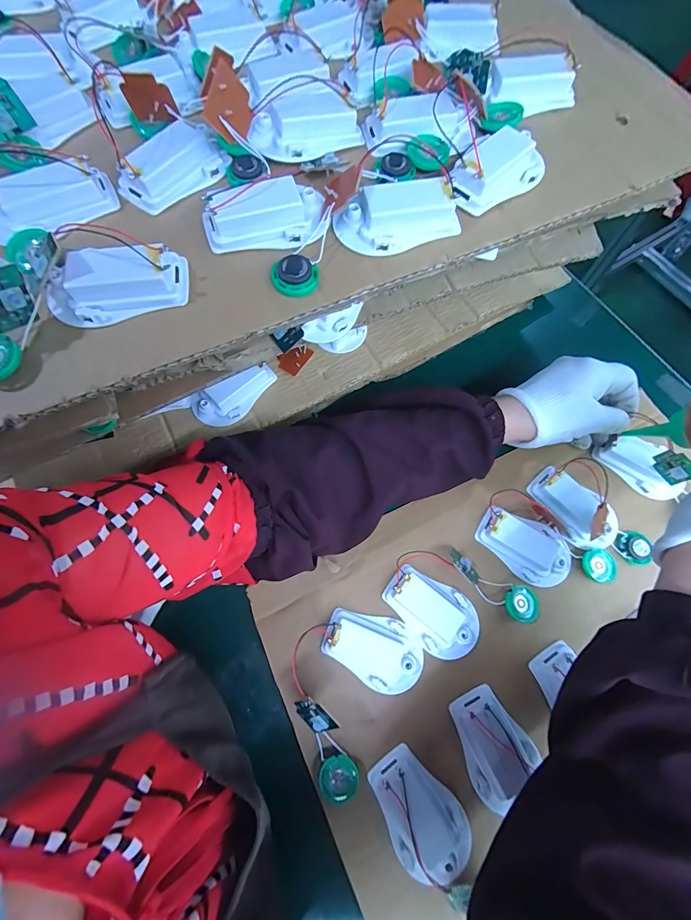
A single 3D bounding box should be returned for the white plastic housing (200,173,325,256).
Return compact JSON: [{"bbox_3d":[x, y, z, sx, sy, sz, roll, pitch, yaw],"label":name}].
[{"bbox_3d":[-0.050,-0.155,0.227,0.073,0.022,0.037,-7,68,-2],"label":"white plastic housing"}]

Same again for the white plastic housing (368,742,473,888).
[{"bbox_3d":[0.052,0.251,0.255,0.051,0.019,0.076,-34,71,-12],"label":"white plastic housing"}]

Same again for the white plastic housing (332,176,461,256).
[{"bbox_3d":[0.032,-0.152,0.227,0.071,0.021,0.035,-21,69,-7],"label":"white plastic housing"}]

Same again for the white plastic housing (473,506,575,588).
[{"bbox_3d":[0.159,0.073,0.316,0.080,0.017,0.049,41,74,16],"label":"white plastic housing"}]

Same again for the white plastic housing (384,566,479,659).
[{"bbox_3d":[0.072,0.125,0.299,0.080,0.017,0.053,38,73,15],"label":"white plastic housing"}]

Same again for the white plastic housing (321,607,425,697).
[{"bbox_3d":[0.023,0.152,0.292,0.081,0.017,0.053,25,70,11],"label":"white plastic housing"}]

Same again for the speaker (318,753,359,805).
[{"bbox_3d":[-0.005,0.235,0.266,0.028,0.004,0.029,0,68,1],"label":"speaker"}]

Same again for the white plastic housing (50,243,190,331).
[{"bbox_3d":[-0.135,-0.102,0.211,0.079,0.022,0.034,-14,68,-5],"label":"white plastic housing"}]

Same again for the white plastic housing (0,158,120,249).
[{"bbox_3d":[-0.189,-0.161,0.228,0.081,0.026,0.023,-22,69,-8],"label":"white plastic housing"}]

